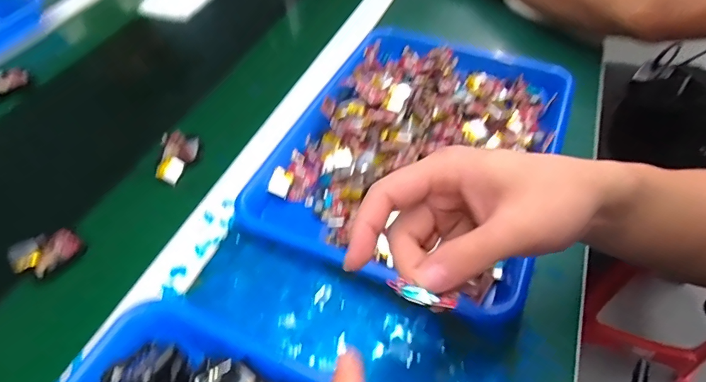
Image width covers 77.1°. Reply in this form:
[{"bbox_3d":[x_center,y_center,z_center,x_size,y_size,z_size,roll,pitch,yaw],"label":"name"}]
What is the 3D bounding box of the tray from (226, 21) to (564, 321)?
[{"bbox_3d":[0.068,-0.057,0.436,0.247,0.043,0.328,19,53,16],"label":"tray"}]

